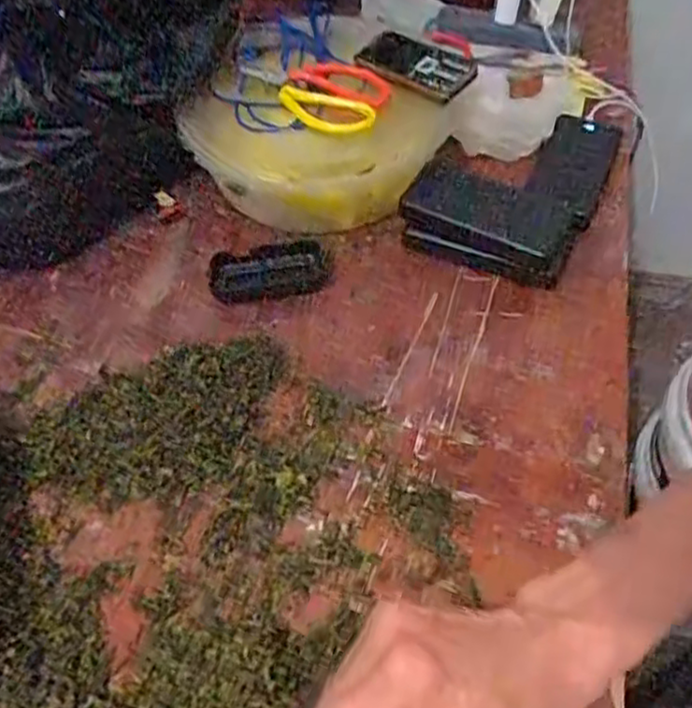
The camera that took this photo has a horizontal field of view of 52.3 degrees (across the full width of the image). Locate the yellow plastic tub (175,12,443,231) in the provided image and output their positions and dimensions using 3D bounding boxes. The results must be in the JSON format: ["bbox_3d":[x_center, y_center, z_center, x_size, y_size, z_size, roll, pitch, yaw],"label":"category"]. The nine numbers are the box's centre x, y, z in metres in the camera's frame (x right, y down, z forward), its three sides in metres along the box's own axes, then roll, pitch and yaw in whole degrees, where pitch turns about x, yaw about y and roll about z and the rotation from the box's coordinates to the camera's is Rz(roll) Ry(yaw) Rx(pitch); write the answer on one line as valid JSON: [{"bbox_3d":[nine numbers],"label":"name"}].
[{"bbox_3d":[-0.022,-0.250,0.756,0.235,0.108,0.242,-1,55,1],"label":"yellow plastic tub"}]

